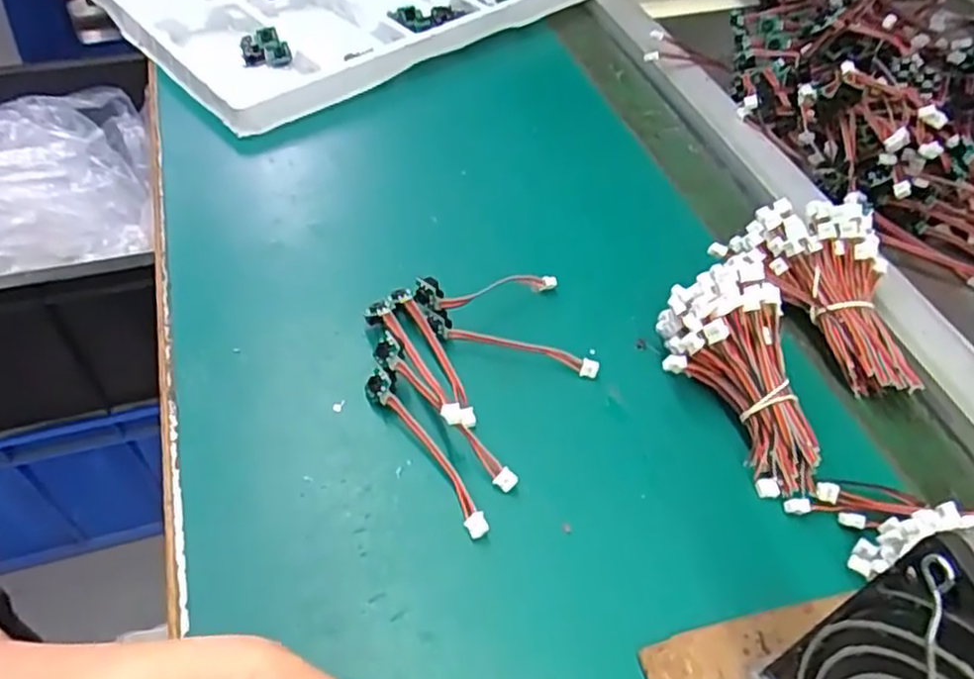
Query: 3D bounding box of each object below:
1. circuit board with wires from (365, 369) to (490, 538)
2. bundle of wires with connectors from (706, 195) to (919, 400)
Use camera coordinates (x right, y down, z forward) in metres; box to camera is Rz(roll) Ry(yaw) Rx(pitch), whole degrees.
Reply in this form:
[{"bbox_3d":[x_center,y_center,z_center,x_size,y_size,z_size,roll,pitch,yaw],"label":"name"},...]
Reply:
[{"bbox_3d":[-0.024,0.046,0.308,0.015,0.013,0.088,-27,56,-25],"label":"circuit board with wires"},{"bbox_3d":[0.179,-0.024,0.363,0.058,0.046,0.112,-16,66,-18],"label":"bundle of wires with connectors"}]

